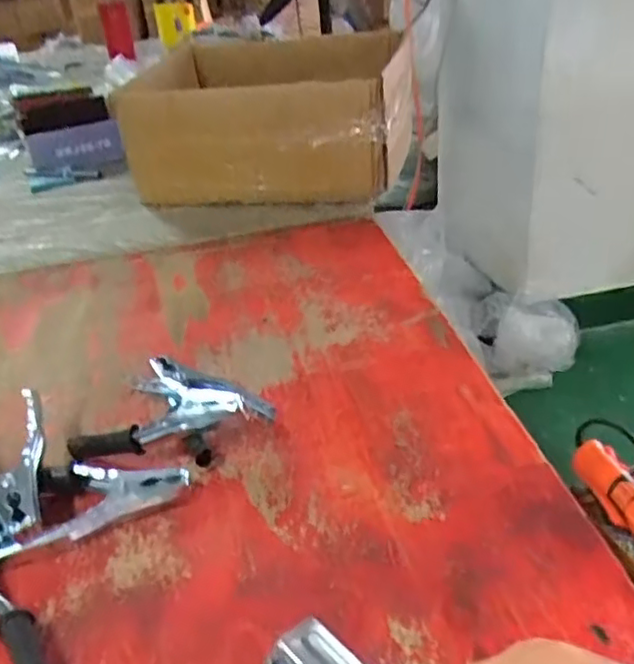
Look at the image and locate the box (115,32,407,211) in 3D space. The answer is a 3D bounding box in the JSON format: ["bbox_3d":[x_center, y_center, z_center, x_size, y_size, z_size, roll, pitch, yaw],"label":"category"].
[{"bbox_3d":[-0.076,-0.360,1.060,0.449,0.164,0.360,2,34,13],"label":"box"}]

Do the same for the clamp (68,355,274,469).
[{"bbox_3d":[-0.112,0.053,0.537,0.146,0.053,0.124,4,34,15],"label":"clamp"}]

